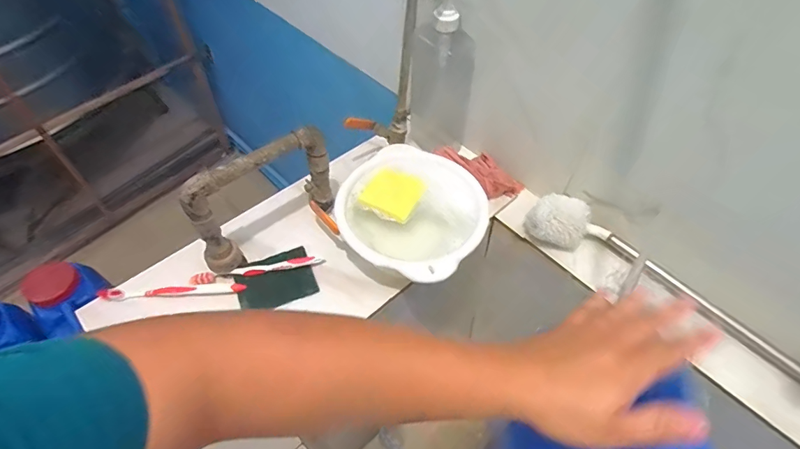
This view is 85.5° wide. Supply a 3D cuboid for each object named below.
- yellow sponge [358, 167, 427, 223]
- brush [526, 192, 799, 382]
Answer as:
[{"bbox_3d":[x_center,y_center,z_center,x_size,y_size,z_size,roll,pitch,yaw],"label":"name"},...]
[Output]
[{"bbox_3d":[-0.008,-0.044,0.614,0.074,0.021,0.069,18,55,12],"label":"yellow sponge"},{"bbox_3d":[0.429,0.135,0.540,0.608,0.076,0.077,35,60,22],"label":"brush"}]

